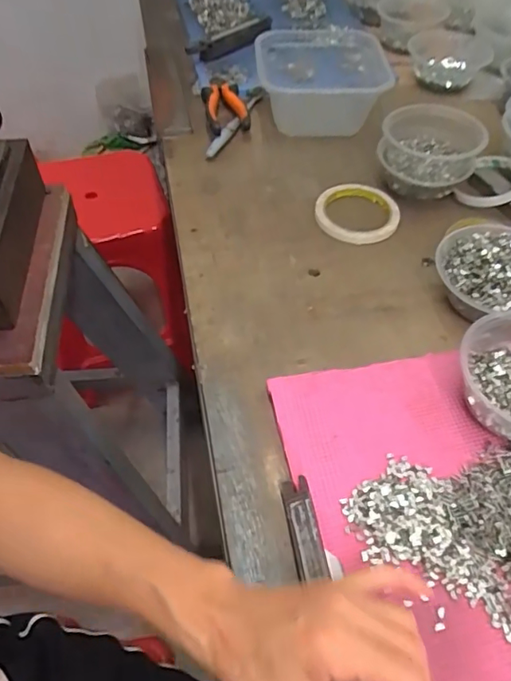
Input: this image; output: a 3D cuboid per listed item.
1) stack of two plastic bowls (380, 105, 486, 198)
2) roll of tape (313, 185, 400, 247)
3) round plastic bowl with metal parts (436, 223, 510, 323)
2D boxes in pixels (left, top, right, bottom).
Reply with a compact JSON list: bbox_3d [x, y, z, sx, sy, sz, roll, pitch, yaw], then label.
[{"bbox_3d":[0.204,-0.225,0.634,0.101,0.085,0.093,0,52,1],"label":"stack of two plastic bowls"},{"bbox_3d":[0.121,-0.153,0.630,0.097,0.013,0.099,-1,52,1],"label":"roll of tape"},{"bbox_3d":[0.238,-0.066,0.522,0.110,0.066,0.111,-1,52,1],"label":"round plastic bowl with metal parts"}]

